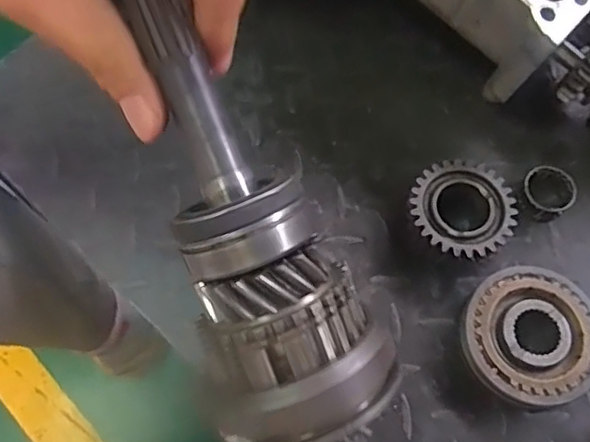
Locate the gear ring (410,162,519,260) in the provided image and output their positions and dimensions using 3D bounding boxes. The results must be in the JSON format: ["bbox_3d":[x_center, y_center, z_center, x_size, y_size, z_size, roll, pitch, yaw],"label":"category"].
[{"bbox_3d":[0.105,-0.003,0.392,0.062,0.034,0.062,0,66,0],"label":"gear ring"}]

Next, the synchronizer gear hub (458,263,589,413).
[{"bbox_3d":[0.138,0.069,0.362,0.079,0.024,0.077,0,66,0],"label":"synchronizer gear hub"}]

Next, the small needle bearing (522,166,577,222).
[{"bbox_3d":[0.165,-0.018,0.401,0.031,0.020,0.033,0,66,0],"label":"small needle bearing"}]

